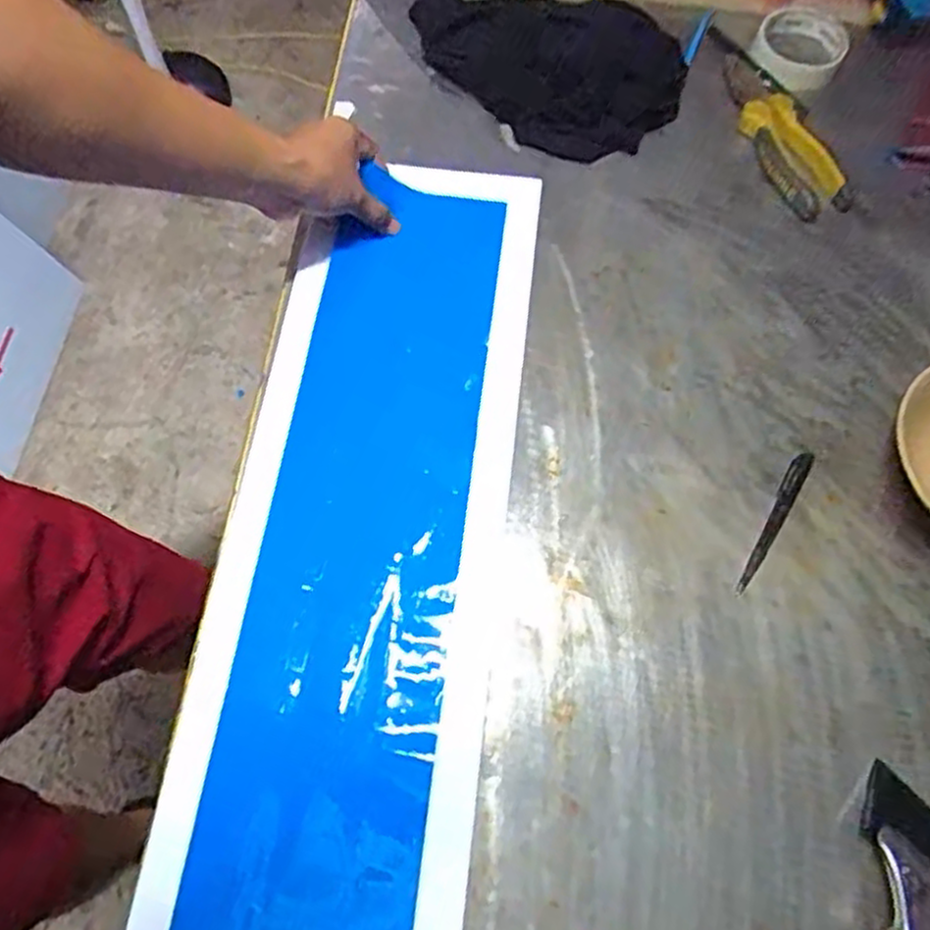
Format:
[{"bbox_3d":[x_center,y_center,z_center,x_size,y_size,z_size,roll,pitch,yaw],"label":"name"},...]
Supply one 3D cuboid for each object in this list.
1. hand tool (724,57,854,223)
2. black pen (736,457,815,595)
[{"bbox_3d":[0.287,-0.315,0.700,0.059,0.031,0.192,-22,69,-8],"label":"hand tool"},{"bbox_3d":[0.235,0.042,0.568,0.015,0.008,0.131,30,71,12],"label":"black pen"}]

